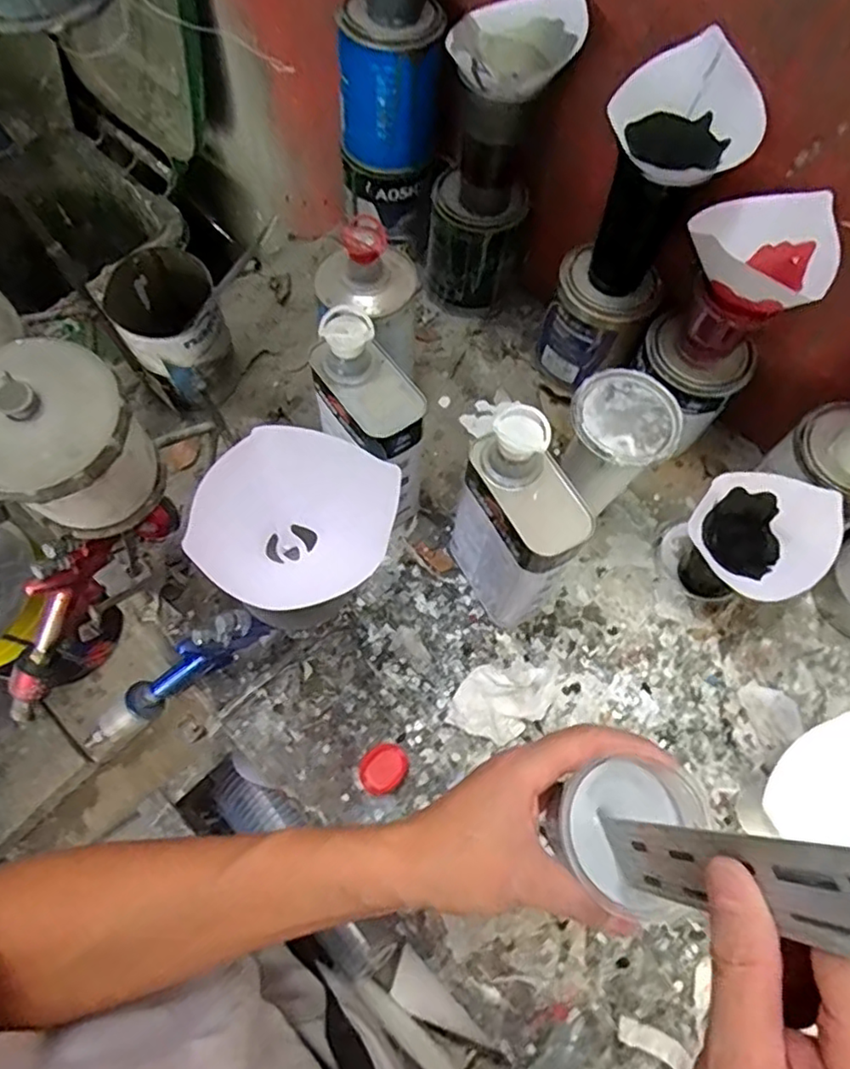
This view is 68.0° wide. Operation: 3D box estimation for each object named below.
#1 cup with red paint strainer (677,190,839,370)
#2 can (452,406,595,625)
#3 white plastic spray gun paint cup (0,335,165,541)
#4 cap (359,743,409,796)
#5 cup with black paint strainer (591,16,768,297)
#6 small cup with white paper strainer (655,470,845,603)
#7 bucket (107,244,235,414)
[{"bbox_3d":[0.288,-0.228,0.576,0.118,0.129,0.094,35,70,12],"label":"cup with red paint strainer"},{"bbox_3d":[0.077,-0.004,0.557,0.058,0.230,0.113,-31,71,-14],"label":"can"},{"bbox_3d":[-0.232,-0.054,0.411,0.092,0.127,0.092,1,67,-2],"label":"white plastic spray gun paint cup"},{"bbox_3d":[-0.037,0.211,0.568,0.044,0.023,0.037,-38,73,-16],"label":"cap"},{"bbox_3d":[0.214,-0.312,0.582,0.100,0.209,0.102,1,67,-2],"label":"cup with black paint strainer"},{"bbox_3d":[0.306,0.012,0.610,0.114,0.141,0.096,39,71,13],"label":"small cup with white paper strainer"},{"bbox_3d":[-0.262,-0.205,0.678,0.097,0.164,0.104,-32,72,-15],"label":"bucket"}]

